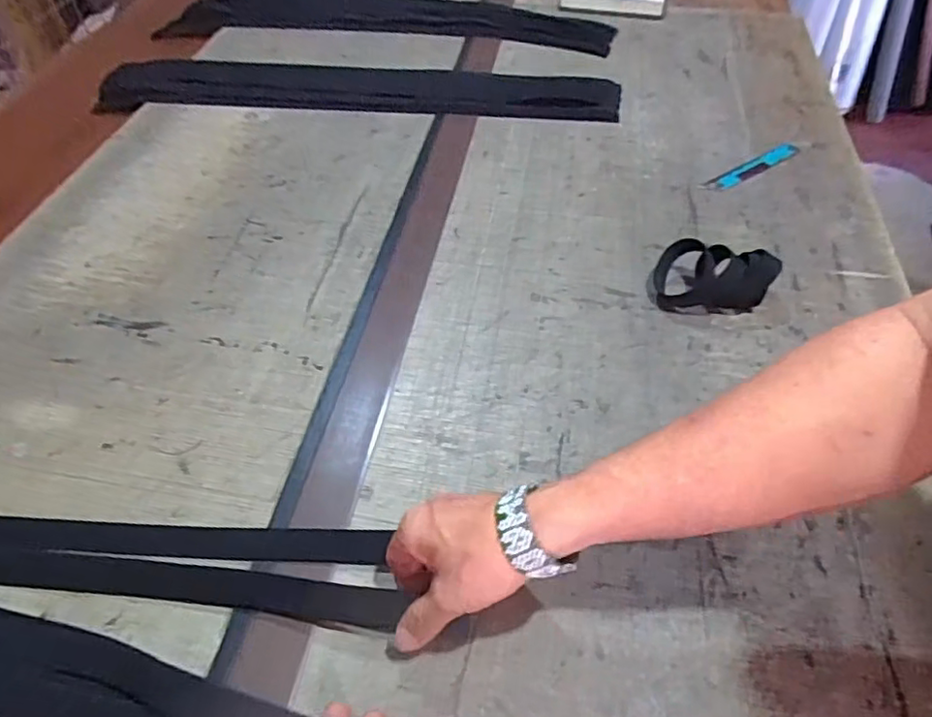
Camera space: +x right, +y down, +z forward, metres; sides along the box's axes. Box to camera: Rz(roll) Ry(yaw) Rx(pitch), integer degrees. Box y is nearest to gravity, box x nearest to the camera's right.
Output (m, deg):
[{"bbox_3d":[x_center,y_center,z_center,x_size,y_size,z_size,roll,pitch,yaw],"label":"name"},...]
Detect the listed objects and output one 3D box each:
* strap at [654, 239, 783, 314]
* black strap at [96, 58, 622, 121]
[{"bbox_3d":[0.254,-0.086,0.625,0.107,0.052,0.070,6,51,6],"label":"strap"},{"bbox_3d":[-0.161,-0.412,0.916,0.768,0.019,0.130,3,51,3],"label":"black strap"}]

